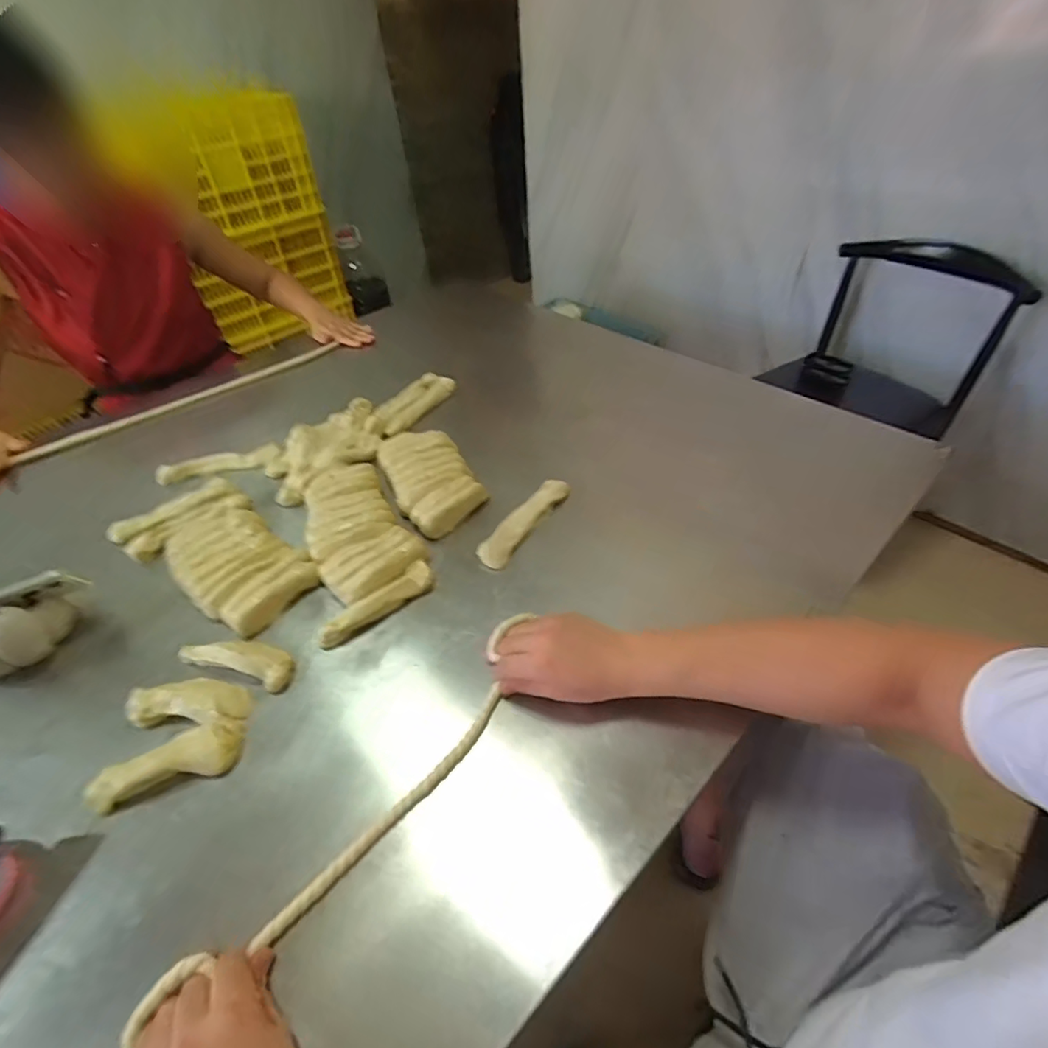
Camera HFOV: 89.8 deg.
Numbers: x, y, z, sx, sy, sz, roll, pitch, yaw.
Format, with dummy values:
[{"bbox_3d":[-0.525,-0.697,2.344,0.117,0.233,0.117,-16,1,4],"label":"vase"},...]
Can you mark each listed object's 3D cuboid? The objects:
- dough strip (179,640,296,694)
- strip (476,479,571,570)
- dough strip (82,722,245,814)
[{"bbox_3d":[-0.323,0.149,0.593,0.146,0.016,0.045,13,47,16],"label":"dough strip"},{"bbox_3d":[0.004,-0.007,0.741,0.039,0.021,0.180,26,51,27],"label":"strip"},{"bbox_3d":[-0.351,0.235,0.513,0.139,0.023,0.047,-14,45,-11],"label":"dough strip"}]

